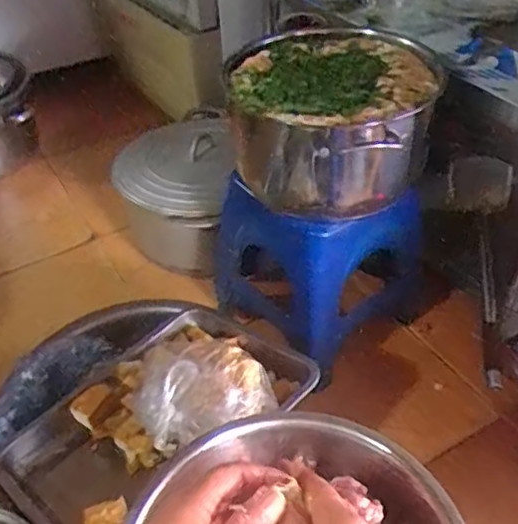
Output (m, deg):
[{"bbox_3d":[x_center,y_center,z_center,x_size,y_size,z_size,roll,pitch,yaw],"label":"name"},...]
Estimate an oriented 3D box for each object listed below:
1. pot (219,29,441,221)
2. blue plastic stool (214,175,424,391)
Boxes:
[{"bbox_3d":[0.108,-0.212,0.989,0.307,0.185,0.295,13,44,17],"label":"pot"},{"bbox_3d":[0.097,-0.026,1.130,0.290,0.273,0.306,30,52,32],"label":"blue plastic stool"}]

